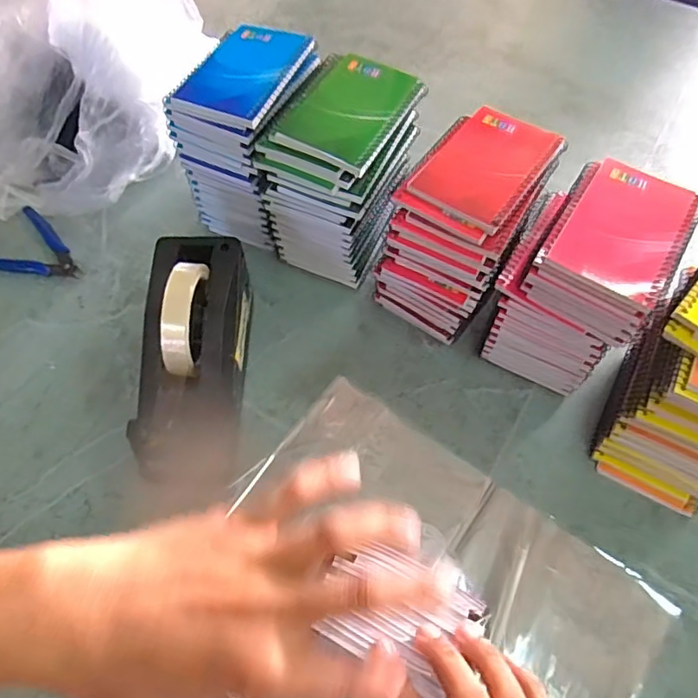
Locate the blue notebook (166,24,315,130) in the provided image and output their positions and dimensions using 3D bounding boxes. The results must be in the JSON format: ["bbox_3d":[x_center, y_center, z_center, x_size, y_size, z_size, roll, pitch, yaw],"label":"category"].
[{"bbox_3d":[-0.096,-0.263,0.517,0.087,0.012,0.138,20,62,12],"label":"blue notebook"}]

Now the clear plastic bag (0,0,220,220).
[{"bbox_3d":[-0.301,-0.287,0.605,0.225,0.172,0.260,13,61,9],"label":"clear plastic bag"}]

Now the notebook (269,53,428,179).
[{"bbox_3d":[0.001,-0.213,0.490,0.092,0.014,0.134,25,63,14],"label":"notebook"}]

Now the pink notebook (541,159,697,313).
[{"bbox_3d":[0.213,-0.091,0.417,0.082,0.009,0.126,32,65,18],"label":"pink notebook"}]

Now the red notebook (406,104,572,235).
[{"bbox_3d":[0.118,-0.155,0.460,0.083,0.008,0.132,31,65,17],"label":"red notebook"}]

